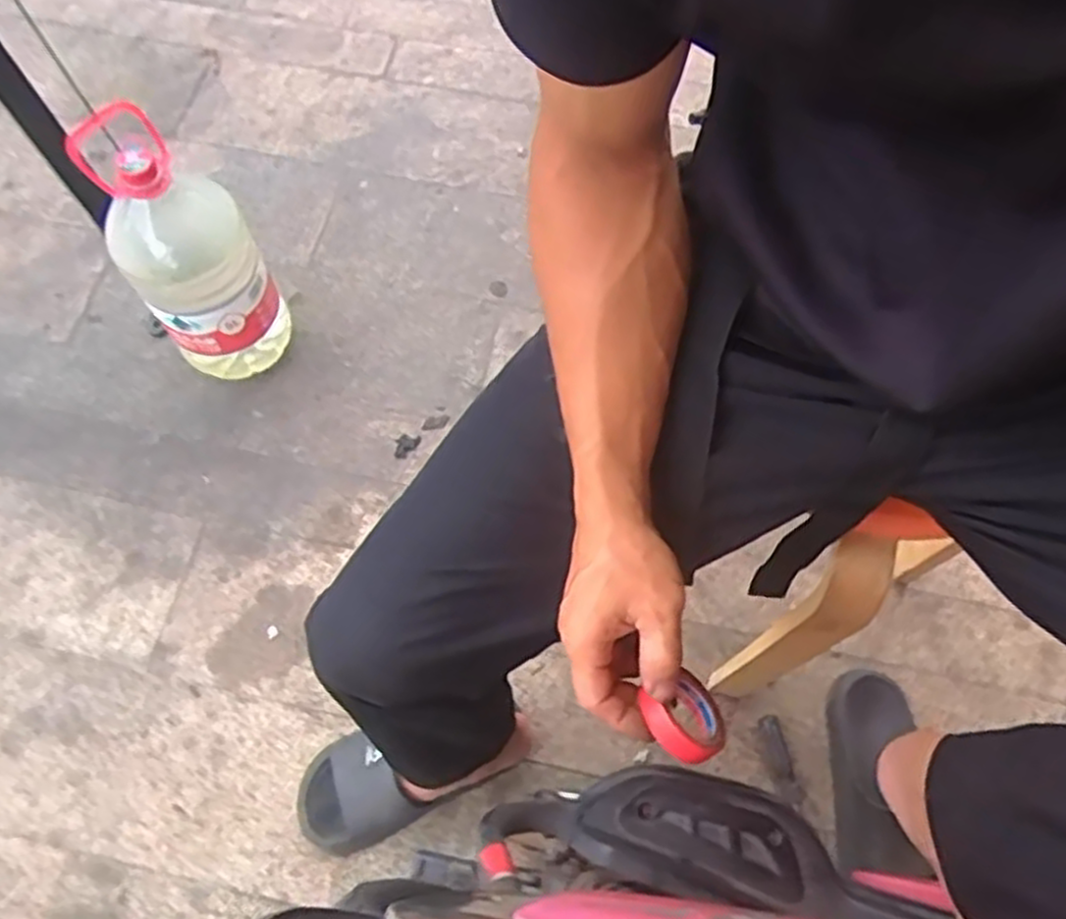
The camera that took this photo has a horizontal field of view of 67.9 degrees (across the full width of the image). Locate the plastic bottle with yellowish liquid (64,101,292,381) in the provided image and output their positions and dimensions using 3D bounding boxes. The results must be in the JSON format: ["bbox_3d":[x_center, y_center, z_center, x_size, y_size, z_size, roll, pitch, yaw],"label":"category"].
[{"bbox_3d":[-0.421,-0.245,0.996,0.154,0.368,0.158,-32,71,-12],"label":"plastic bottle with yellowish liquid"}]

